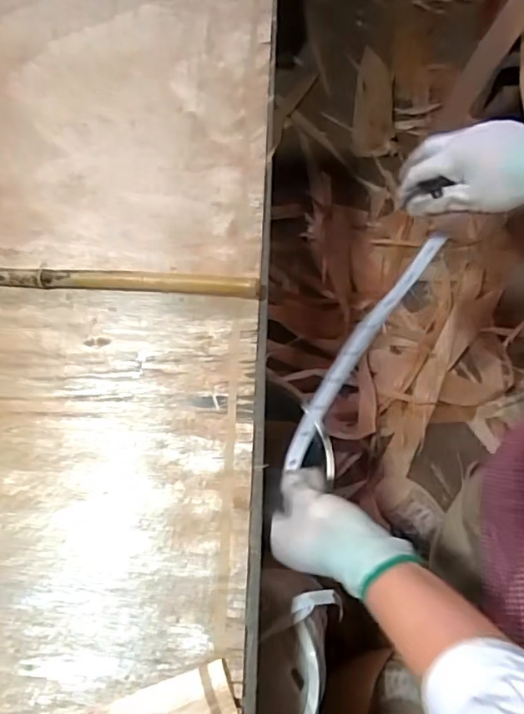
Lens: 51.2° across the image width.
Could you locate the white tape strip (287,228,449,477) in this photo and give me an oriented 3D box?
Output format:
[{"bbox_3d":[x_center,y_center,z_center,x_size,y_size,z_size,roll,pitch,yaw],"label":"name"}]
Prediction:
[{"bbox_3d":[0.101,-0.012,0.559,0.027,0.037,0.276,34,85,12],"label":"white tape strip"}]

